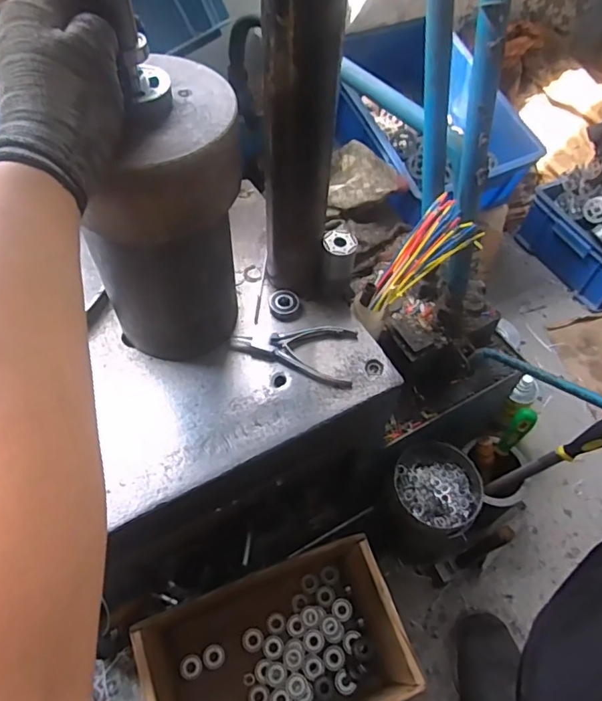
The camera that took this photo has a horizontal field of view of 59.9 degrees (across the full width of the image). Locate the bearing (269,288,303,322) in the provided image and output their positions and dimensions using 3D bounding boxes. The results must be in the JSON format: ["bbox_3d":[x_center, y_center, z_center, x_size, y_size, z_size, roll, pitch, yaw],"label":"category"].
[{"bbox_3d":[-0.018,-0.053,0.602,0.036,0.010,0.043,-8,56,-7],"label":"bearing"}]

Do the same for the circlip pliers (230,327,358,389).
[{"bbox_3d":[-0.005,-0.006,0.571,0.134,0.011,0.070,15,56,8],"label":"circlip pliers"}]

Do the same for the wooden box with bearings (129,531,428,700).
[{"bbox_3d":[-0.030,0.411,0.692,0.302,0.191,0.191,-17,58,-14],"label":"wooden box with bearings"}]

